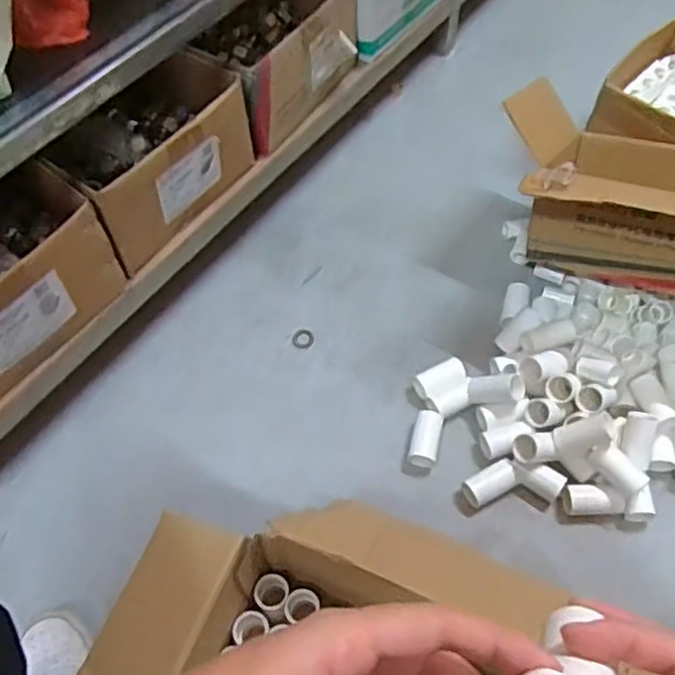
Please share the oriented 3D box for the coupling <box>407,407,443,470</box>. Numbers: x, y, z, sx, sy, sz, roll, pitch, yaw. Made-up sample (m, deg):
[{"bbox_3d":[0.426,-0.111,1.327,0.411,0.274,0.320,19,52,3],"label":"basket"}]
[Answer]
[{"bbox_3d":[0.095,0.109,0.722,0.029,0.025,0.063,10,56,8],"label":"coupling"}]

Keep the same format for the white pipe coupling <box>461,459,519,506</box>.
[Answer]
[{"bbox_3d":[0.156,0.151,0.689,0.057,0.025,0.030,-23,58,-14],"label":"white pipe coupling"}]

